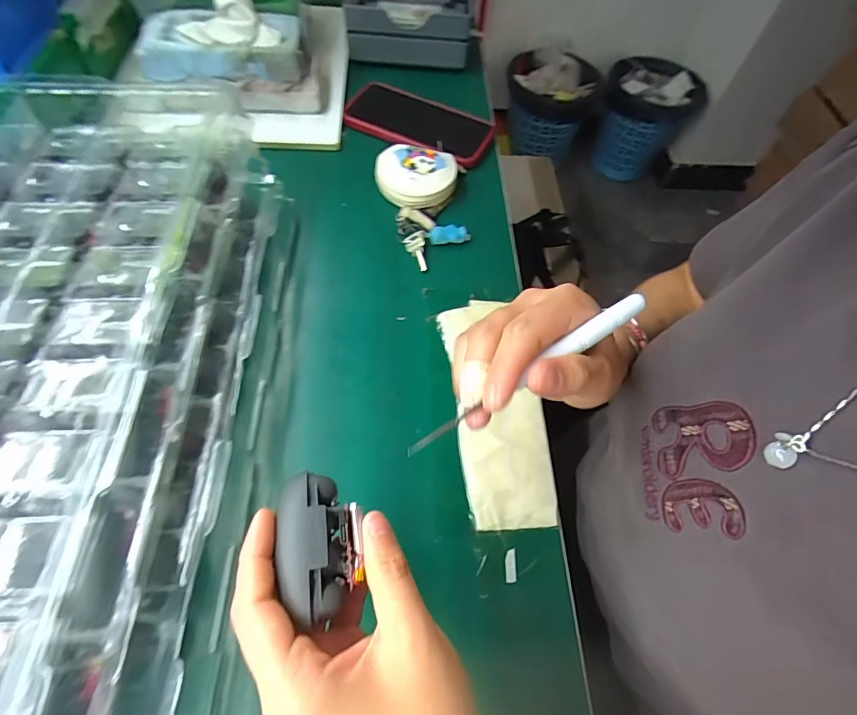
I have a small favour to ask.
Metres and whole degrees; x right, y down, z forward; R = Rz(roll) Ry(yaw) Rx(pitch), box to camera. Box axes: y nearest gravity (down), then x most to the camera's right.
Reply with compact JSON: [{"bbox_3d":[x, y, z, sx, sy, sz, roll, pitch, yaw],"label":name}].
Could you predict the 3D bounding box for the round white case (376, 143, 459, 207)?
[{"bbox_3d":[-0.014,-0.191,0.464,0.082,0.031,0.073,7,61,0],"label":"round white case"}]

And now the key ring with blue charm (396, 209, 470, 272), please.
[{"bbox_3d":[-0.005,-0.125,0.433,0.059,0.014,0.070,-37,69,-21],"label":"key ring with blue charm"}]

